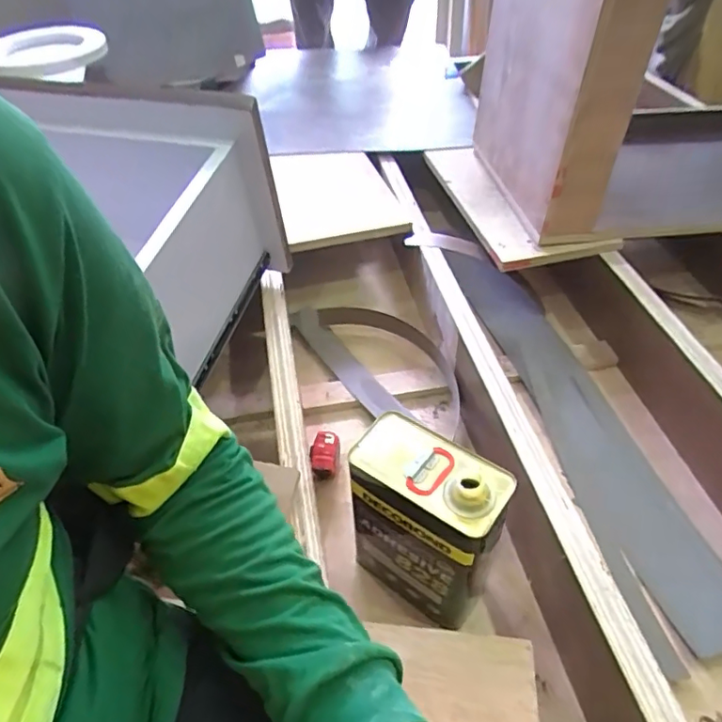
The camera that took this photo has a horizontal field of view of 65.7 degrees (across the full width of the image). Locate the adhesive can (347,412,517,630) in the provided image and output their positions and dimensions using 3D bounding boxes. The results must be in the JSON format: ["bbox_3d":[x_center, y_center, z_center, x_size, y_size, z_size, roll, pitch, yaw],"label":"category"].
[{"bbox_3d":[0.078,0.203,0.681,0.168,0.263,0.103,23,51,25],"label":"adhesive can"}]

